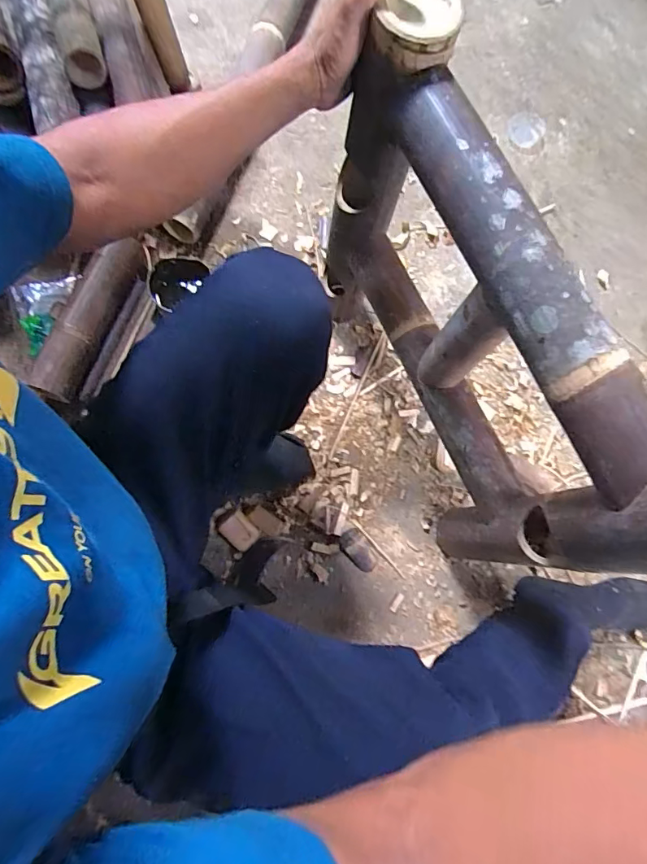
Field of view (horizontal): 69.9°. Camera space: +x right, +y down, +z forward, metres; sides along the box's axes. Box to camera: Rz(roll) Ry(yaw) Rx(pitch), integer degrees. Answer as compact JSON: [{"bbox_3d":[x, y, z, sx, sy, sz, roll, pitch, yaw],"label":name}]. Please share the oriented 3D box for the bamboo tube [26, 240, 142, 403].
[{"bbox_3d":[-0.386,-0.202,0.772,0.062,0.060,0.292,21,76,1],"label":"bamboo tube"}]

